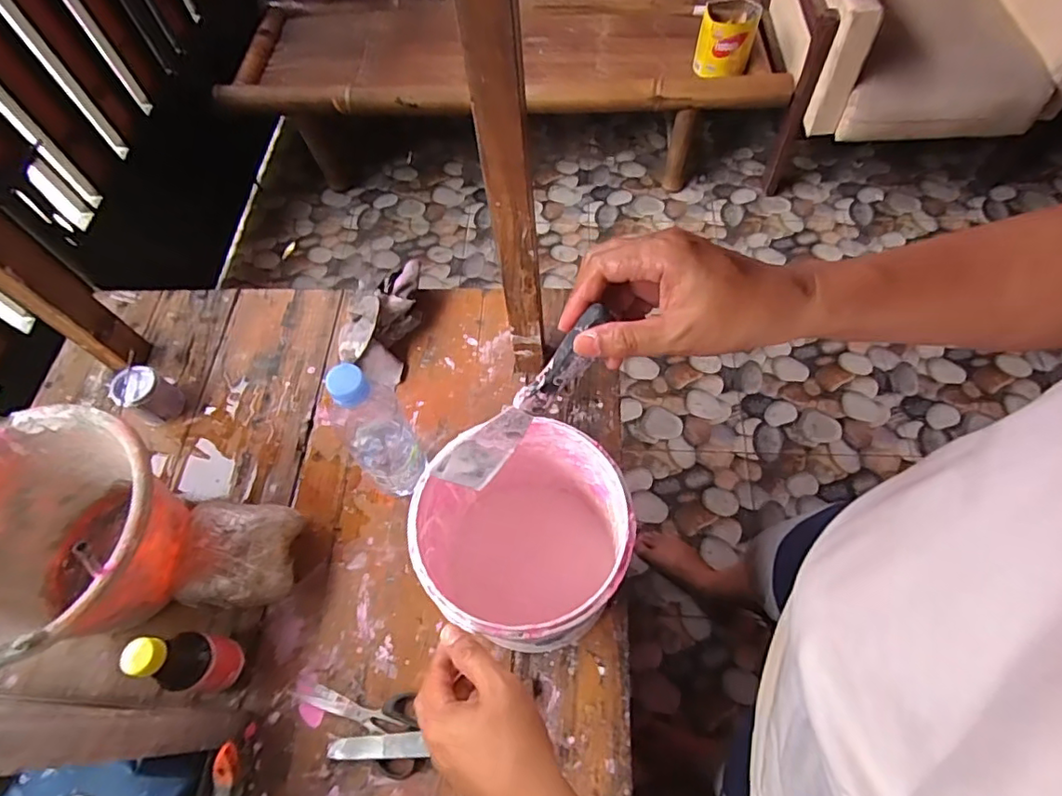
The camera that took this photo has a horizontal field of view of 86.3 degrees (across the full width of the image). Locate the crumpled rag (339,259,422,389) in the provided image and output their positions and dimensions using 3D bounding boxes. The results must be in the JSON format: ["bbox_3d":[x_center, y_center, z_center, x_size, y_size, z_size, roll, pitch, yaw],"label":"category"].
[{"bbox_3d":[-0.202,-0.102,0.763,0.085,0.060,0.176,8,63,8],"label":"crumpled rag"}]

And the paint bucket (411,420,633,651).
[{"bbox_3d":[-0.001,0.147,0.552,0.179,0.204,0.174,-1,62,3],"label":"paint bucket"}]

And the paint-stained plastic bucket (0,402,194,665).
[{"bbox_3d":[-0.470,0.152,0.589,0.232,0.167,0.228,-1,62,3],"label":"paint-stained plastic bucket"}]

